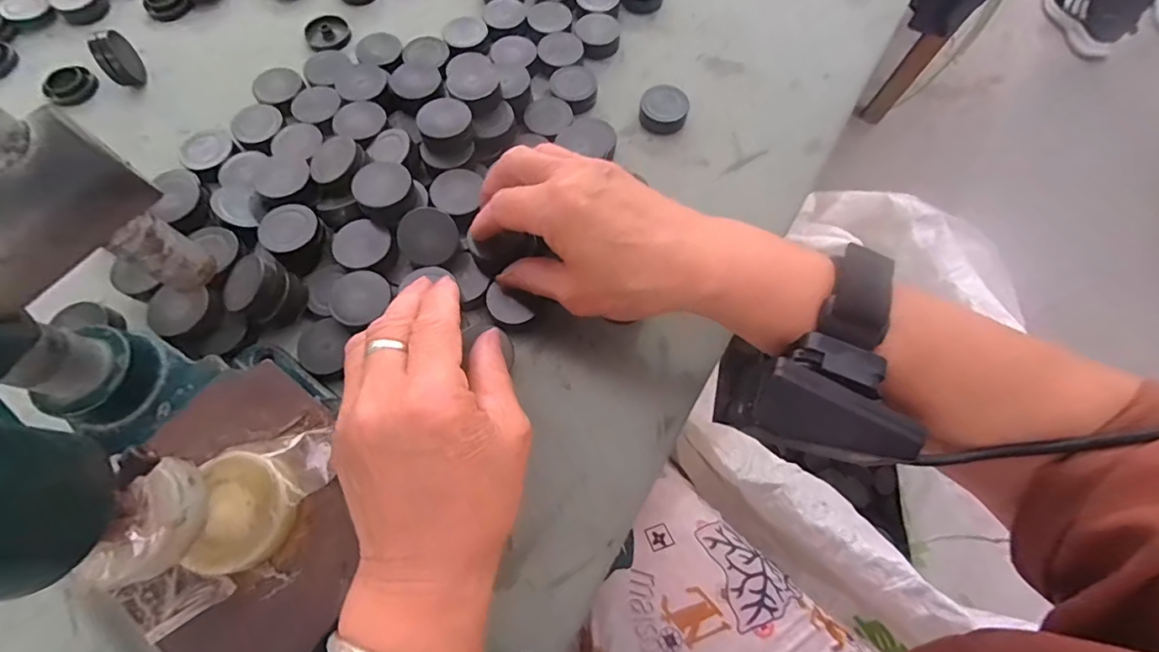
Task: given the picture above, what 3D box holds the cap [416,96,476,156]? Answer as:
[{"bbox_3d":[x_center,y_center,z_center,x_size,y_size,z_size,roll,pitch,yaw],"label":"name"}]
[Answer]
[{"bbox_3d":[-0.082,-0.124,0.305,0.032,0.015,0.030,0,69,-1],"label":"cap"}]

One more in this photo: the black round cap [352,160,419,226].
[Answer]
[{"bbox_3d":[-0.112,-0.077,0.286,0.032,0.015,0.032,0,69,-1],"label":"black round cap"}]

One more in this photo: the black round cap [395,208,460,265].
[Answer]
[{"bbox_3d":[-0.087,-0.051,0.282,0.032,0.012,0.032,-9,90,-15],"label":"black round cap"}]

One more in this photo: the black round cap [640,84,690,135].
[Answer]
[{"bbox_3d":[0.059,-0.150,0.343,0.032,0.013,0.032,0,69,-1],"label":"black round cap"}]

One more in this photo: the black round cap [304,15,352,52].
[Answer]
[{"bbox_3d":[-0.189,-0.221,0.371,0.031,0.008,0.031,0,69,-1],"label":"black round cap"}]

